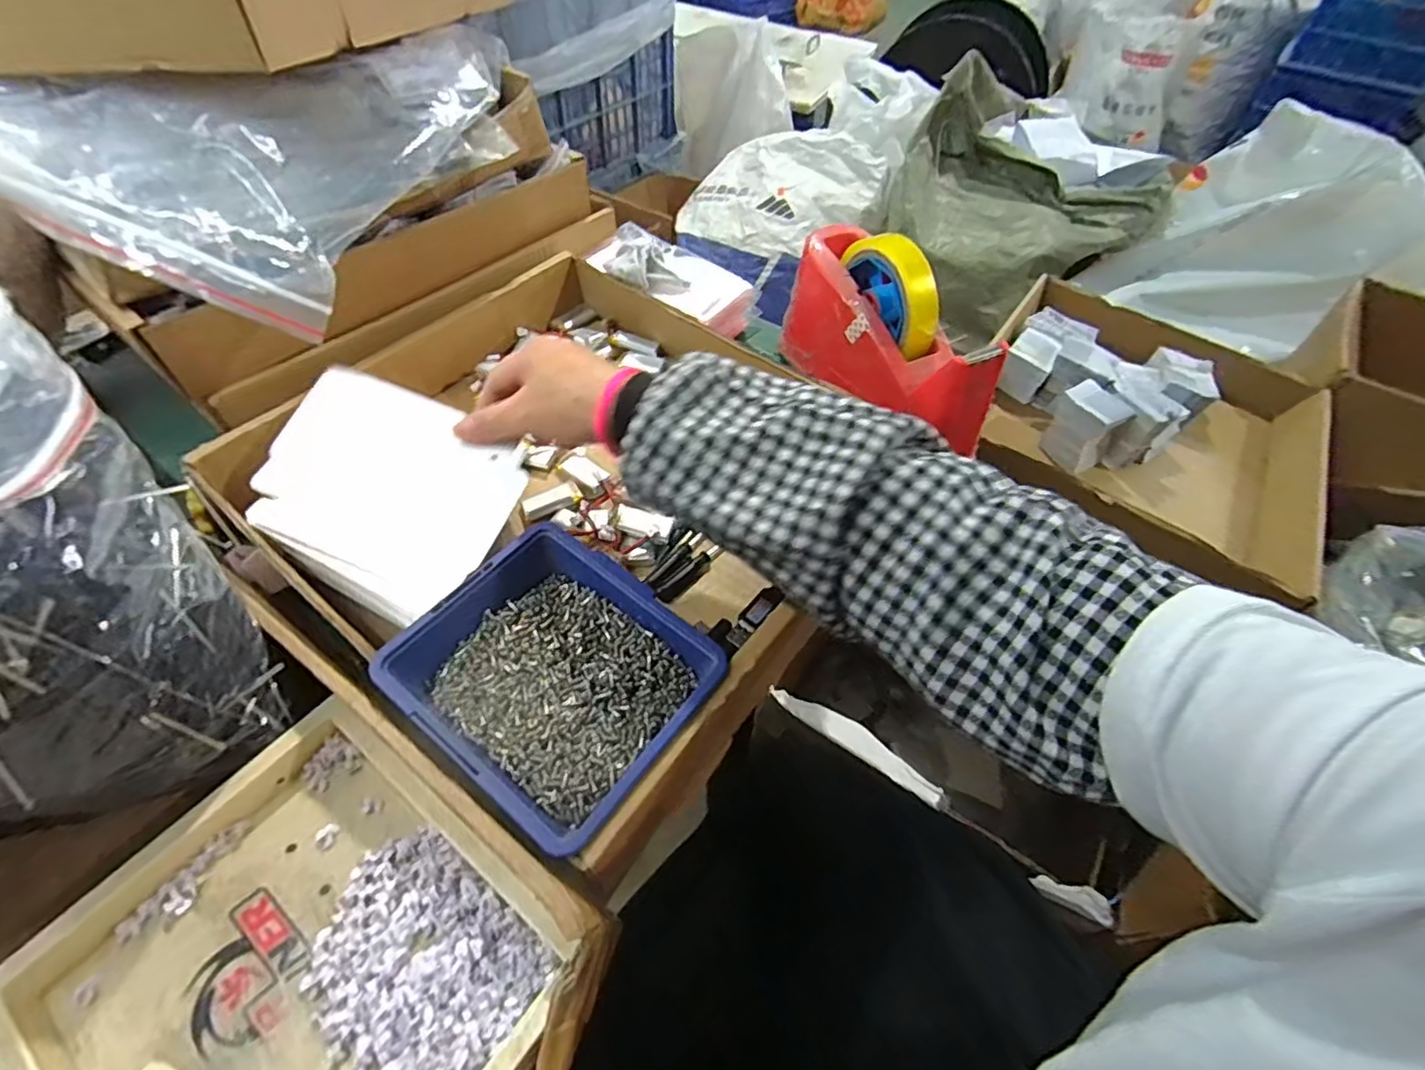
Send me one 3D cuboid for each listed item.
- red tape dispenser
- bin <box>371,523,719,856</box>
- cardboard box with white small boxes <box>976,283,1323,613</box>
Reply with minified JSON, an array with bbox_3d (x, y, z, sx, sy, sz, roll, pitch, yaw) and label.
[{"bbox_3d":[0.129,-0.153,0.468,0.069,0.104,0.197,-18,56,-15],"label":"red tape dispenser"},{"bbox_3d":[-0.081,0.078,0.330,0.136,0.056,0.122,33,59,20],"label":"bin"},{"bbox_3d":[0.488,-0.126,0.714,0.360,0.104,0.384,29,57,18],"label":"cardboard box with white small boxes"}]

